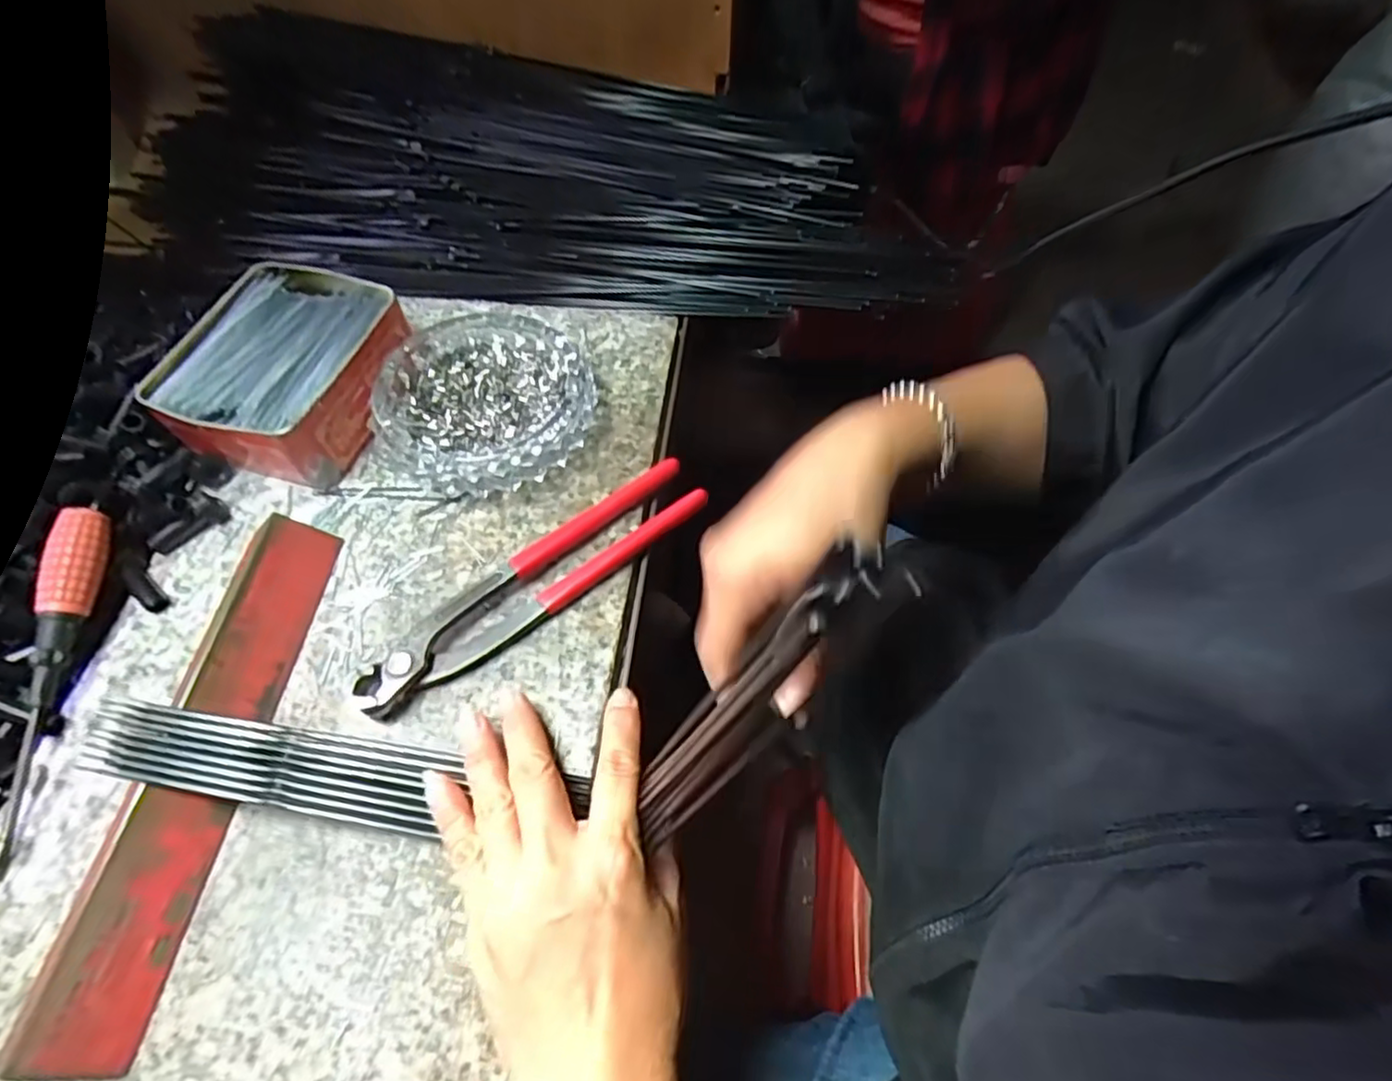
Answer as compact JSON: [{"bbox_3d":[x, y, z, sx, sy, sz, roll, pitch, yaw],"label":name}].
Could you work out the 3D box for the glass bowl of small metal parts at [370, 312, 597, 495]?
[{"bbox_3d":[-0.121,-0.085,0.396,0.117,0.031,0.130,-1,59,2],"label":"glass bowl of small metal parts"}]

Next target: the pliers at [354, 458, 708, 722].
[{"bbox_3d":[-0.081,0.018,0.345,0.192,0.017,0.038,-34,64,-17],"label":"pliers"}]

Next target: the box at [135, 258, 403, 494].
[{"bbox_3d":[-0.237,-0.100,0.394,0.110,0.042,0.127,11,60,9],"label":"box"}]

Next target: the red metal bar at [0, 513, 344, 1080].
[{"bbox_3d":[-0.216,0.092,0.298,0.035,0.028,0.229,4,60,5],"label":"red metal bar"}]

